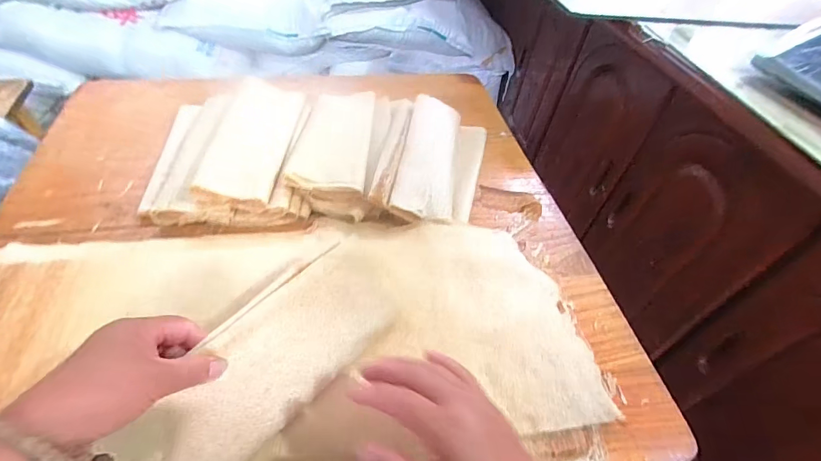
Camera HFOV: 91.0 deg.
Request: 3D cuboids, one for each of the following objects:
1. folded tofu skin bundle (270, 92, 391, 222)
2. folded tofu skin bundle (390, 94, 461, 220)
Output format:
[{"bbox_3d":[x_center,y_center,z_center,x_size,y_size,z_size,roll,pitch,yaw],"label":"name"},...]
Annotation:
[{"bbox_3d":[-0.109,-0.138,0.641,0.138,0.042,0.303,5,48,-2],"label":"folded tofu skin bundle"},{"bbox_3d":[0.032,-0.119,0.632,0.084,0.042,0.273,9,48,2],"label":"folded tofu skin bundle"}]

